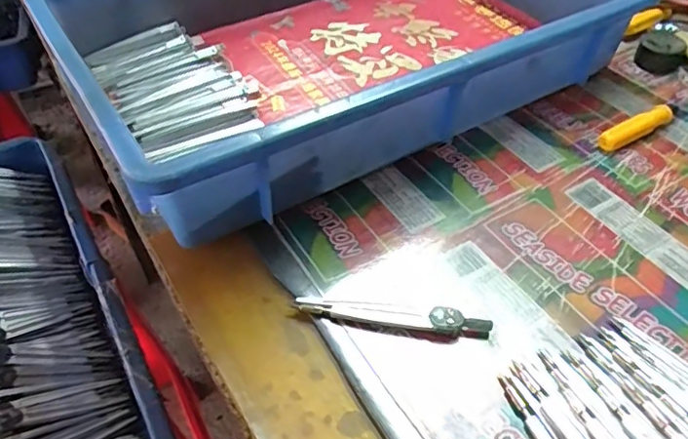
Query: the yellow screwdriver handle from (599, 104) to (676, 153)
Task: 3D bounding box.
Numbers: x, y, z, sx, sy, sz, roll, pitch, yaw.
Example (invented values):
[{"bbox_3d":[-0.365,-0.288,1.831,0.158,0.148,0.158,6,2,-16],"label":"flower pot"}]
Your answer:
[{"bbox_3d":[0.225,-0.070,0.422,0.073,0.016,0.014,-23,51,-19],"label":"yellow screwdriver handle"}]

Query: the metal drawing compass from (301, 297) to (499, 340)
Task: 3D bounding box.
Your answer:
[{"bbox_3d":[0.028,0.054,0.308,0.107,0.009,0.015,6,47,7],"label":"metal drawing compass"}]

